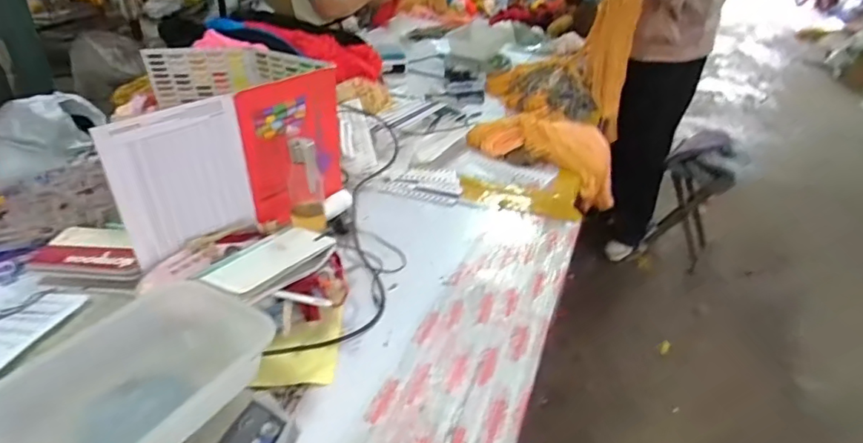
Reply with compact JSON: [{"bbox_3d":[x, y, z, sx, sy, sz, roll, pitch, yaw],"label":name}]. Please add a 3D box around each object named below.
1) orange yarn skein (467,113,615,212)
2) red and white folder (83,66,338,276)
[{"bbox_3d":[0.330,-0.176,1.432,0.454,0.181,0.128,21,32,-8],"label":"orange yarn skein"},{"bbox_3d":[-0.322,-0.101,0.958,0.054,0.260,0.458,24,38,29],"label":"red and white folder"}]

